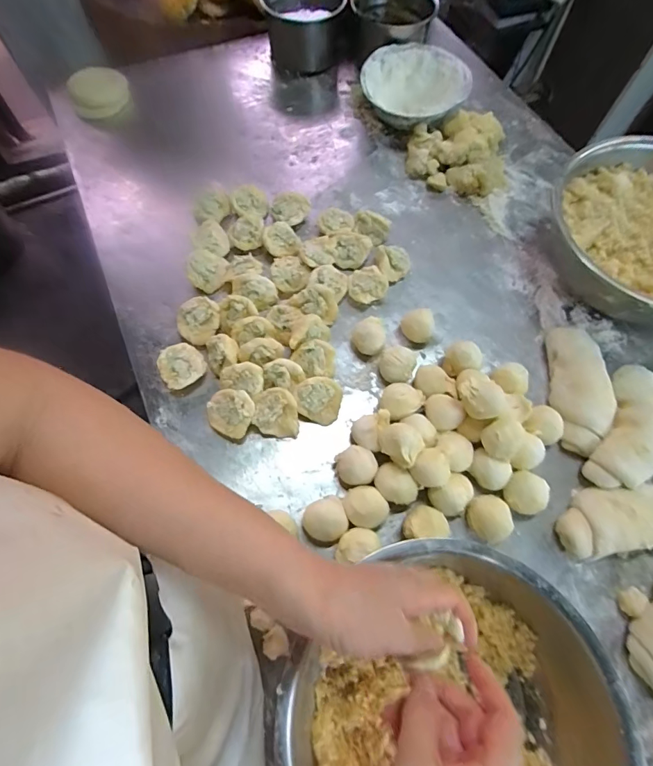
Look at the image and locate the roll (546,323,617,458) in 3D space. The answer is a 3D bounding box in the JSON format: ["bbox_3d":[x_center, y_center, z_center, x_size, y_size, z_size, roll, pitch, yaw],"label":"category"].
[{"bbox_3d":[0.314,0.004,0.490,0.059,0.042,0.157,8,67,2],"label":"roll"}]

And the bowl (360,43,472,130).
[{"bbox_3d":[0.153,-0.504,0.692,0.170,0.081,0.166,0,67,-1],"label":"bowl"}]

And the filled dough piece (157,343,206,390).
[{"bbox_3d":[-0.182,-0.020,0.504,0.054,0.021,0.058,0,67,-1],"label":"filled dough piece"}]

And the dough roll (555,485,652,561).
[{"bbox_3d":[0.338,0.149,0.433,0.158,0.056,0.067,-5,67,-3],"label":"dough roll"}]

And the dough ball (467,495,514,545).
[{"bbox_3d":[0.177,0.152,0.440,0.041,0.040,0.048,-14,67,-7],"label":"dough ball"}]

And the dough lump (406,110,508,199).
[{"bbox_3d":[0.217,-0.384,0.652,0.160,0.049,0.144,10,67,3],"label":"dough lump"}]

